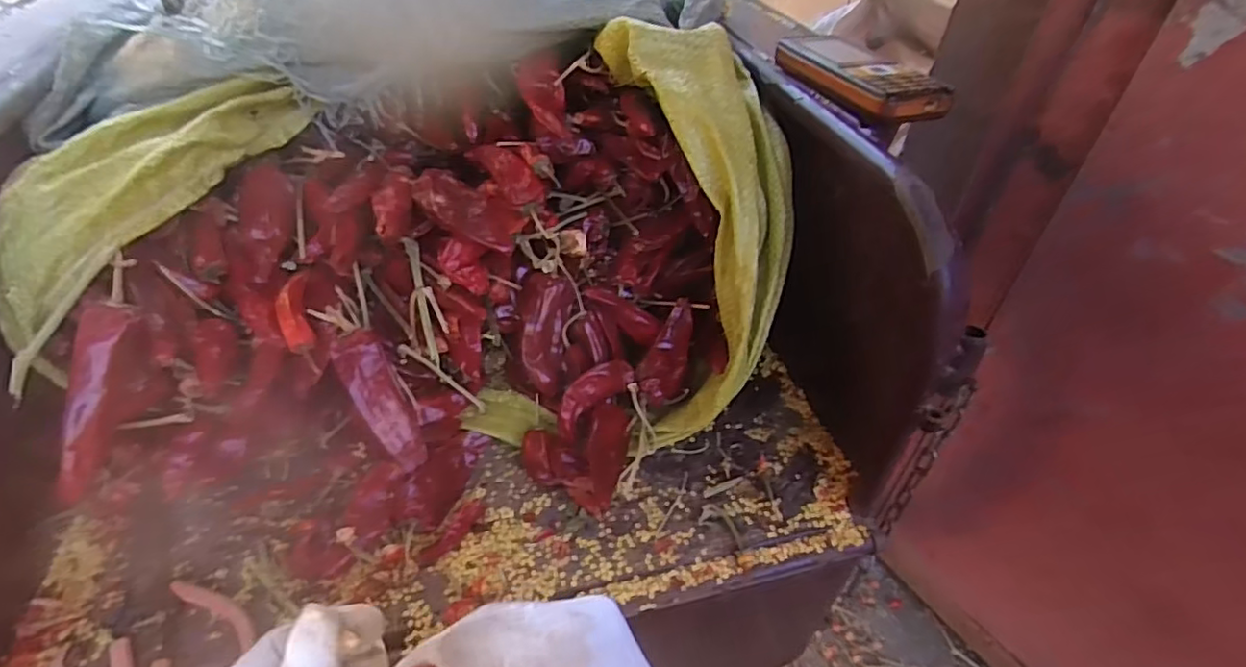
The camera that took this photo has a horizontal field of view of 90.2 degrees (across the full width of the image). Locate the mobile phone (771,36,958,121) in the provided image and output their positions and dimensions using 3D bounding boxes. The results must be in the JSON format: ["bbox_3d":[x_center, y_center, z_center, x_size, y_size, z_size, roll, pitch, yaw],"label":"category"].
[{"bbox_3d":[0.166,-0.180,0.433,0.063,0.021,0.121,-12,44,-16],"label":"mobile phone"}]

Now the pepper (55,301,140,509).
[{"bbox_3d":[-0.294,0.038,0.343,0.023,0.019,0.110,7,86,5],"label":"pepper"}]

